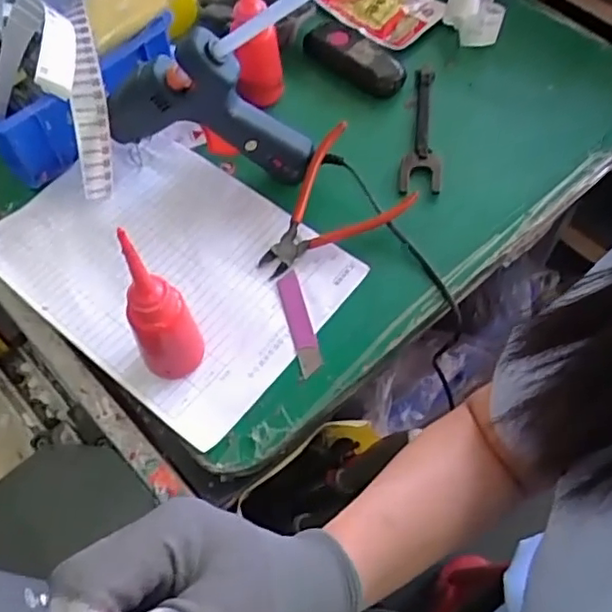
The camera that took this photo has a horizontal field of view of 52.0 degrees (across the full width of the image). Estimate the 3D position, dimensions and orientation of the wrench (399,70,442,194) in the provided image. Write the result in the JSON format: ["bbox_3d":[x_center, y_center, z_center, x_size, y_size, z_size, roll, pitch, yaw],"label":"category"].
[{"bbox_3d":[0.116,-0.179,0.609,0.037,0.009,0.160,6,64,6],"label":"wrench"}]

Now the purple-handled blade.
[{"bbox_3d":[-0.006,0.013,0.520,0.019,0.004,0.094,-15,64,-4],"label":"purple-handled blade"}]

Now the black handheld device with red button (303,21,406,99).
[{"bbox_3d":[0.051,-0.252,0.633,0.111,0.017,0.053,34,70,18],"label":"black handheld device with red button"}]

